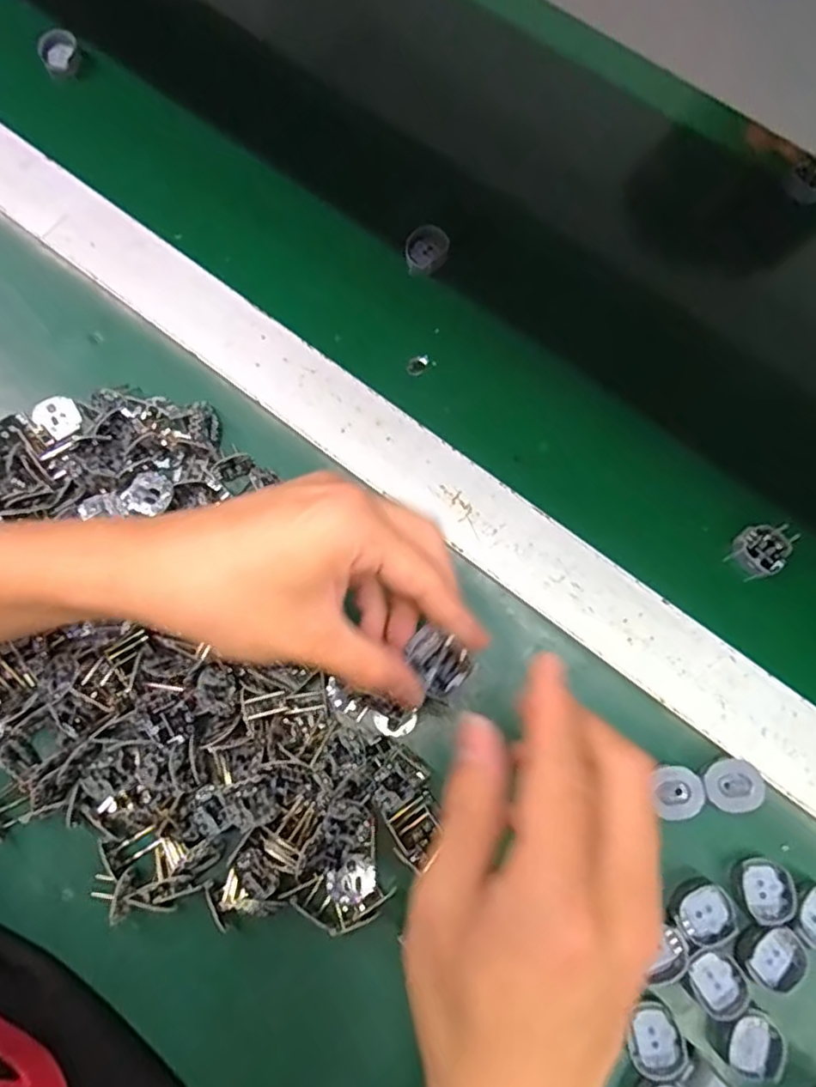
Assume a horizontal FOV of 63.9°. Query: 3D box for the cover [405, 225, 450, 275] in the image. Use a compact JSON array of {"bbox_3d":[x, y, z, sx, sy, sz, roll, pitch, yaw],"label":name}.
[{"bbox_3d":[0.013,-0.195,0.434,0.026,0.005,0.032,13,76,2],"label":"cover"}]

